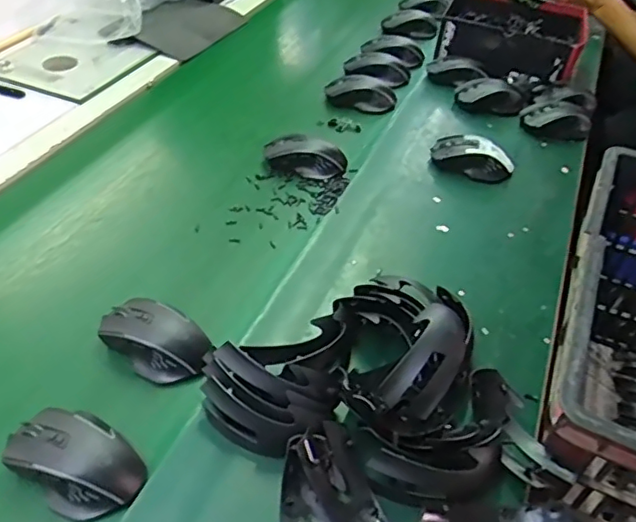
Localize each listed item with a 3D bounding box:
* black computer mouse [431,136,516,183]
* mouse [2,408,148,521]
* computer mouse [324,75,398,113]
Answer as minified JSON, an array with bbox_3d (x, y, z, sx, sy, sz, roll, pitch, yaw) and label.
[{"bbox_3d":[0.223,-0.149,0.852,0.119,0.036,0.064,15,47,10],"label":"black computer mouse"},{"bbox_3d":[-0.203,0.163,0.491,0.111,0.037,0.069,28,51,21],"label":"mouse"},{"bbox_3d":[0.068,-0.272,0.972,0.123,0.037,0.068,12,47,7],"label":"computer mouse"}]

